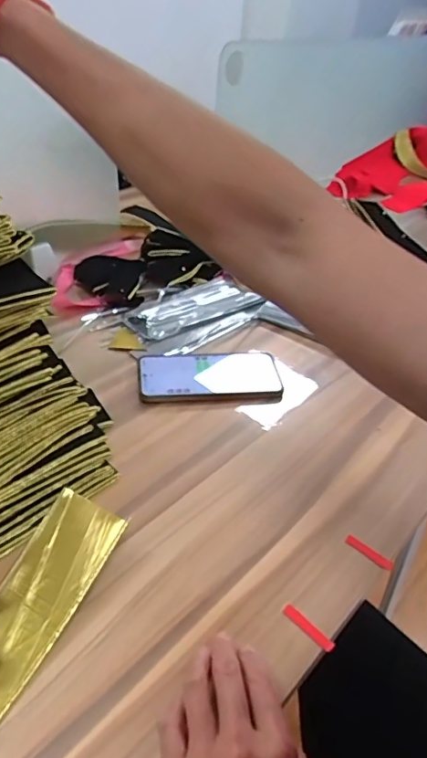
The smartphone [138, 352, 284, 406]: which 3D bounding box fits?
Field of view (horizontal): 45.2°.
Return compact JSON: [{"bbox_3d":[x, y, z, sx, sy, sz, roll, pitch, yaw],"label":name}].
[{"bbox_3d":[-0.004,-0.003,0.595,0.160,0.016,0.083,0,46,-8],"label":"smartphone"}]

